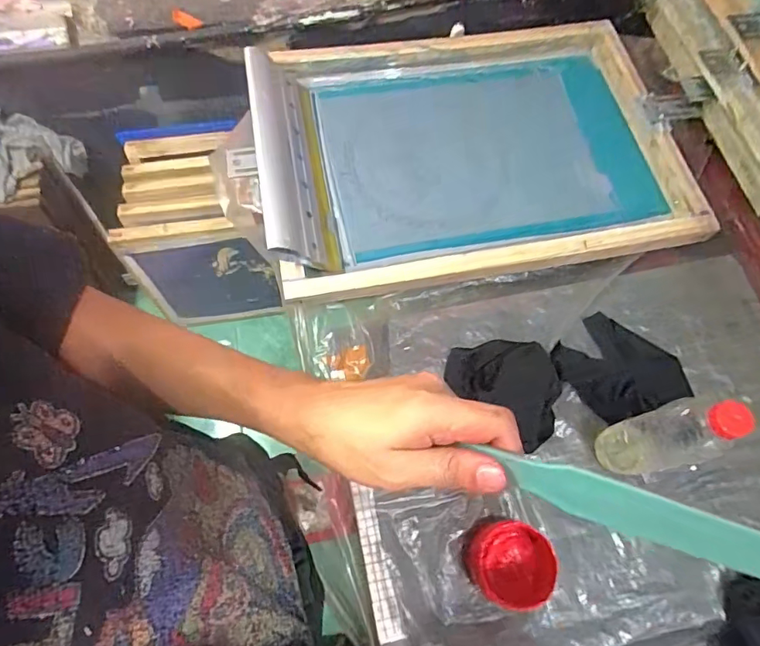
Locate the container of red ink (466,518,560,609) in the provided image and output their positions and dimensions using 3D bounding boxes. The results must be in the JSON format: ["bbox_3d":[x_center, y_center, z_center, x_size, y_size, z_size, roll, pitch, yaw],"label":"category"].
[{"bbox_3d":[0.153,0.282,0.575,0.093,0.031,0.090,-13,70,-7],"label":"container of red ink"}]

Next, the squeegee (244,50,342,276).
[{"bbox_3d":[-0.137,-0.244,0.739,0.099,0.078,0.362,-10,70,-6],"label":"squeegee"}]

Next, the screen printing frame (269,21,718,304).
[{"bbox_3d":[0.142,-0.284,0.791,0.649,0.045,0.457,-11,70,-7],"label":"screen printing frame"}]

